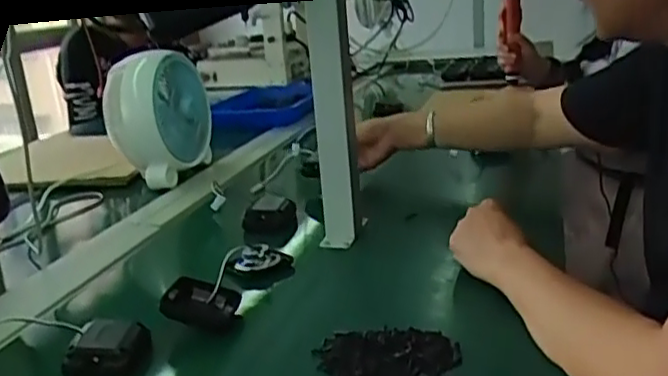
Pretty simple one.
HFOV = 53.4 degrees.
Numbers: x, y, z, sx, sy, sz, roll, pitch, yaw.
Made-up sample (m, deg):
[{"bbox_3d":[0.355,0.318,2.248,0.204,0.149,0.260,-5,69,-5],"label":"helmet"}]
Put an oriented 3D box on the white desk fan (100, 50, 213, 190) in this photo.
[{"bbox_3d":[-0.314,-0.129,1.184,0.118,0.225,0.163,3,19,26],"label":"white desk fan"}]

